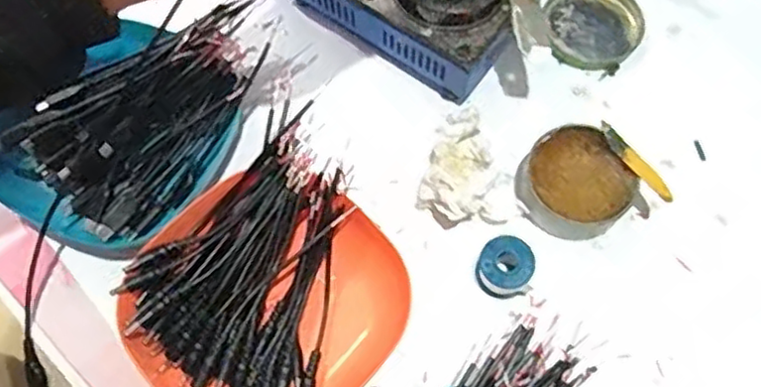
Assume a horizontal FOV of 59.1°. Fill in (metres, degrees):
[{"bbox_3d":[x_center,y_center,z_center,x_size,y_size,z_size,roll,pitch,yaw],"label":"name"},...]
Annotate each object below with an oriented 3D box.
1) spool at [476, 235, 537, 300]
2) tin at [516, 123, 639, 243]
[{"bbox_3d":[0.070,0.042,0.380,0.028,0.025,0.029,-1,67,2],"label":"spool"},{"bbox_3d":[0.114,-0.006,0.399,0.057,0.027,0.062,-1,67,2],"label":"tin"}]

